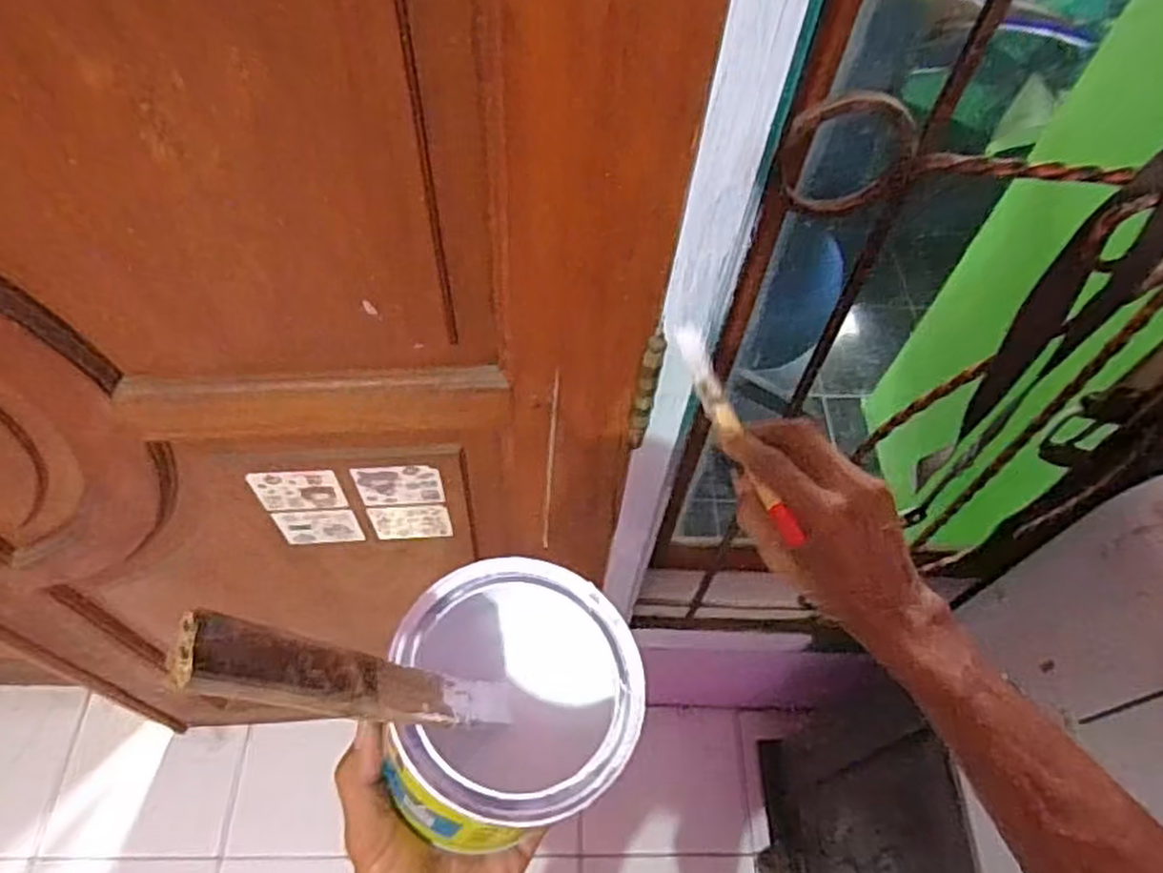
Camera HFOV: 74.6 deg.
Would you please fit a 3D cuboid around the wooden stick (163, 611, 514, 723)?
[{"bbox_3d":[-0.069,0.090,0.274,0.008,0.184,0.021,-25,60,12],"label":"wooden stick"}]

